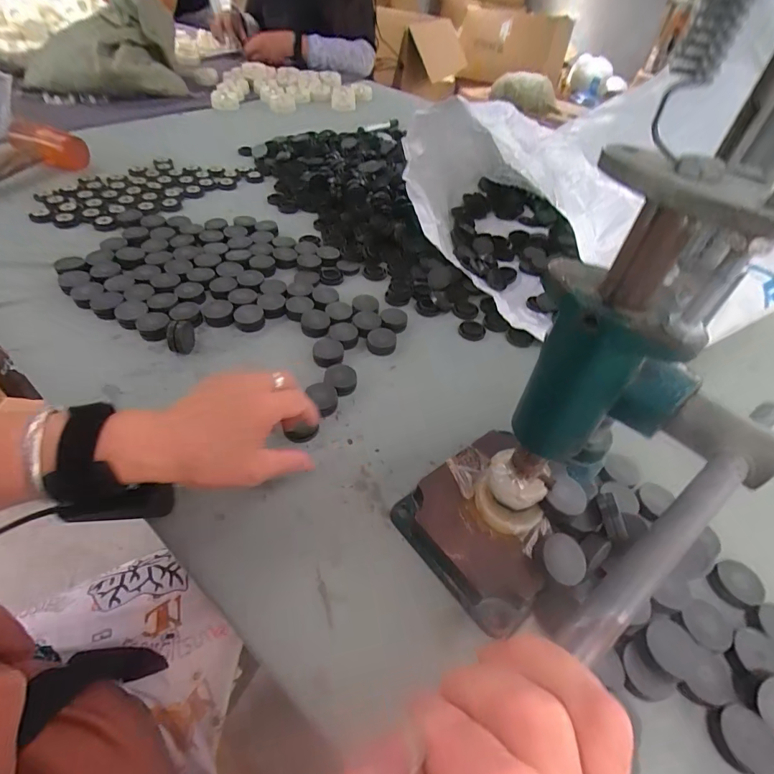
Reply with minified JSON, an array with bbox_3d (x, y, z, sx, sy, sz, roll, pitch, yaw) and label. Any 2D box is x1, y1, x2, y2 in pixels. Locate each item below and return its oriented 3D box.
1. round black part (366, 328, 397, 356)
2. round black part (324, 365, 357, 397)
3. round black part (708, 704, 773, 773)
[{"bbox_3d":[-0.006,-0.051,0.479,0.033,0.013,0.034,3,47,-3],"label":"round black part"},{"bbox_3d":[-0.047,-0.006,0.430,0.031,0.015,0.036,1,47,-5],"label":"round black part"},{"bbox_3d":[0.216,0.212,0.251,0.031,0.009,0.031,3,47,-3],"label":"round black part"}]

